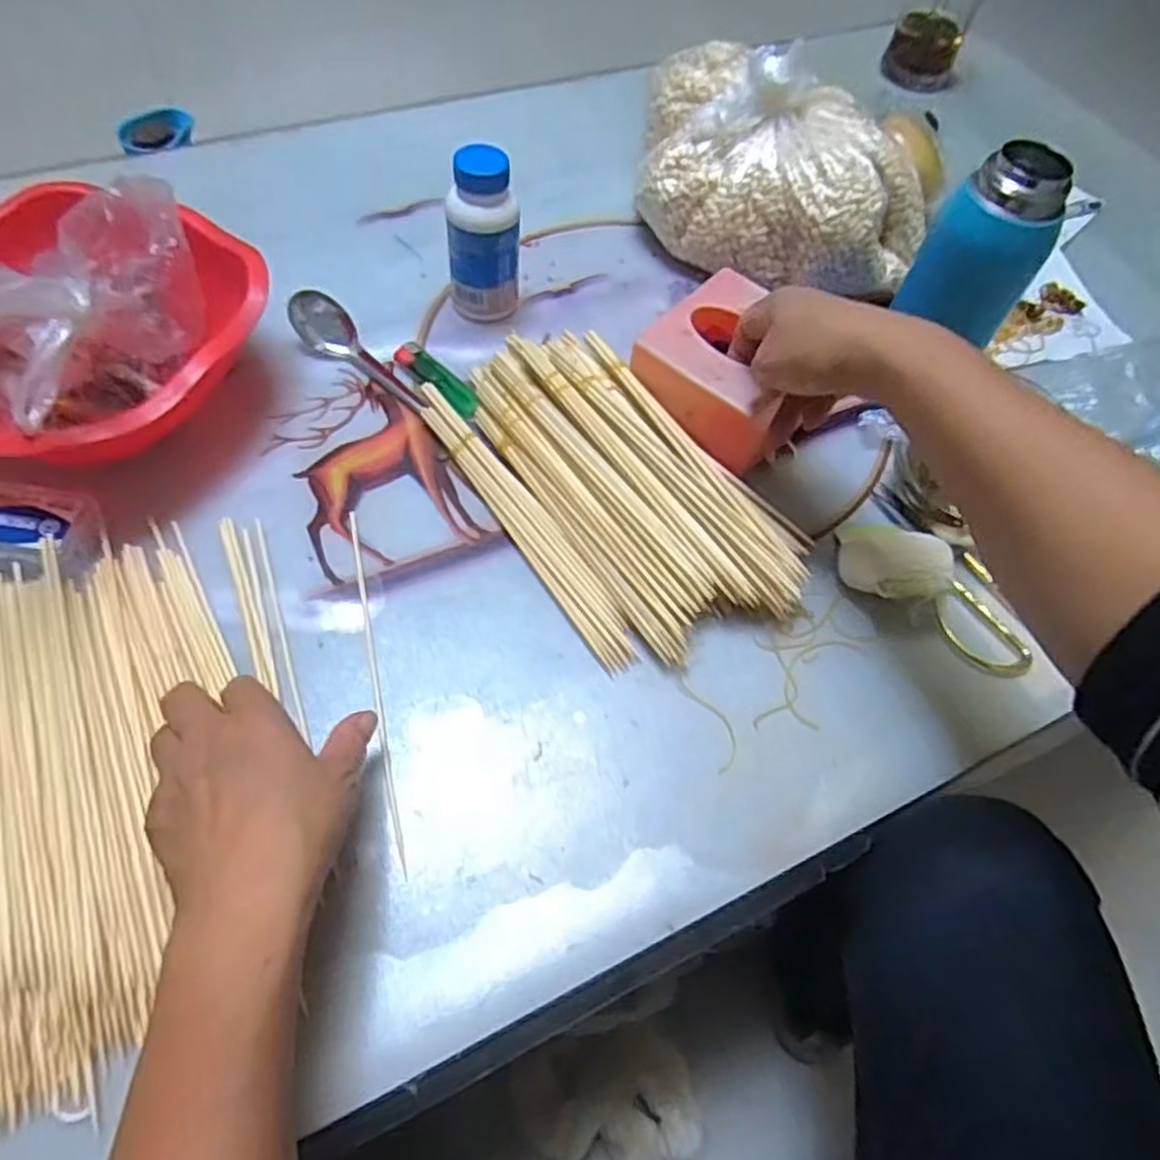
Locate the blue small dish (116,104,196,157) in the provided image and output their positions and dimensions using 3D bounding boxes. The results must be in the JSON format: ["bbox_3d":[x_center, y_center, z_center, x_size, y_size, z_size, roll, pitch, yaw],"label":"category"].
[{"bbox_3d":[-0.455,-0.485,0.833,0.077,0.021,0.059,-23,65,-18],"label":"blue small dish"}]

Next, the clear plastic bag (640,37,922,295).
[{"bbox_3d":[0.177,-0.365,0.666,0.247,0.128,0.185,12,60,1],"label":"clear plastic bag"}]

